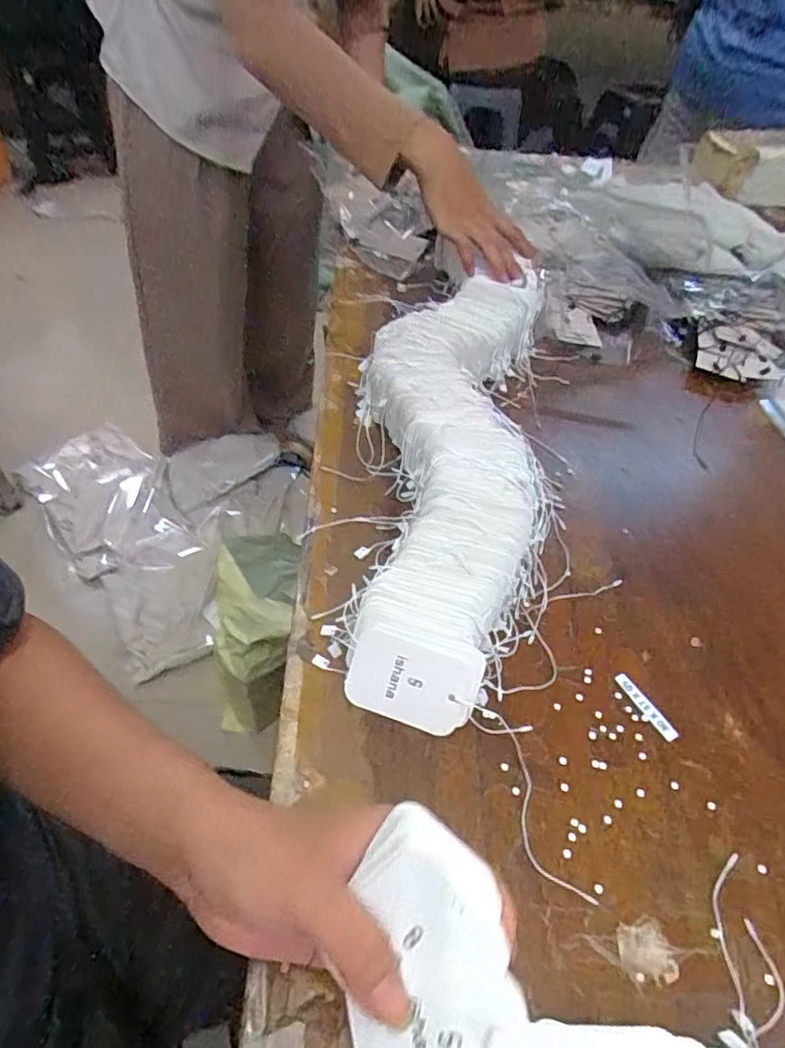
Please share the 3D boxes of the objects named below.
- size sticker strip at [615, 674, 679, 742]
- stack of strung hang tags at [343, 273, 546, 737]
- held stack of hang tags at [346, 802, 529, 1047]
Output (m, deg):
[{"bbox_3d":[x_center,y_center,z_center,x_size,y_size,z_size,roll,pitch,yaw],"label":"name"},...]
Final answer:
[{"bbox_3d":[0.159,0.114,0.380,0.008,0.004,0.047,-29,60,-13],"label":"size sticker strip"},{"bbox_3d":[0.052,-0.066,0.490,0.155,0.064,0.457,5,48,0],"label":"stack of strung hang tags"},{"bbox_3d":[0.012,0.159,0.223,0.054,0.058,0.090,-5,49,-9],"label":"held stack of hang tags"}]

